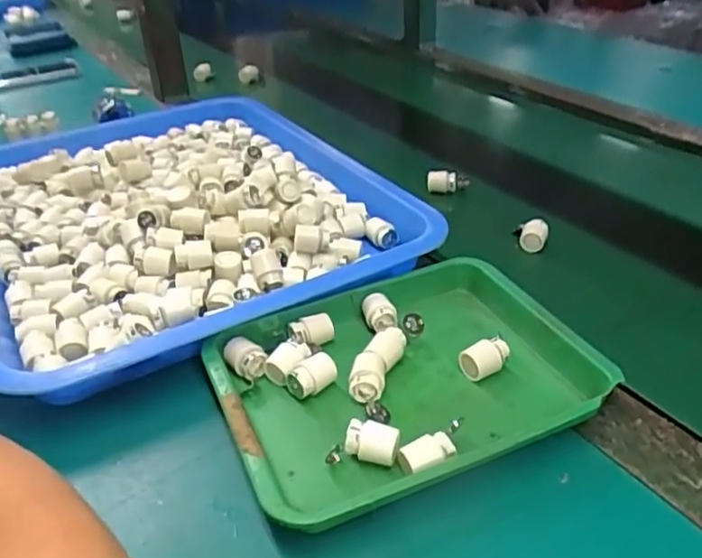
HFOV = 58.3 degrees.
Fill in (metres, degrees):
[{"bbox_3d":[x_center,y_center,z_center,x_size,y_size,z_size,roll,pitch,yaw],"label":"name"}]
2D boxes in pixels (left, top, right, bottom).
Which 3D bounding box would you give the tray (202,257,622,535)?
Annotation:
[{"bbox_3d":[0.029,0.059,0.387,0.209,0.029,0.160,-16,35,-19],"label":"tray"}]

